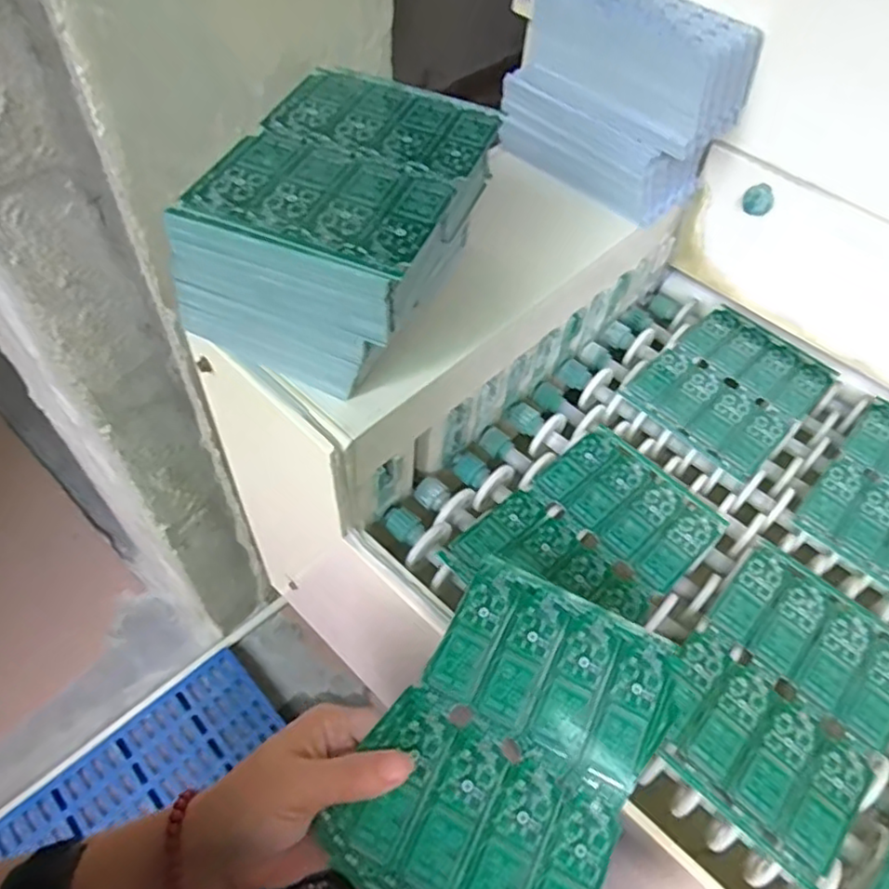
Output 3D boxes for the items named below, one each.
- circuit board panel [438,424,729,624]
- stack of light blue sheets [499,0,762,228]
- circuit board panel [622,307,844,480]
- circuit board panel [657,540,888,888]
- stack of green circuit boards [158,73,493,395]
[{"bbox_3d":[0.103,0.065,0.459,0.176,0.006,0.120,-34,63,-27],"label":"circuit board panel"},{"bbox_3d":[0.143,-0.280,0.528,0.097,0.133,0.165,-34,63,-27],"label":"stack of light blue sheets"},{"bbox_3d":[0.249,-0.053,0.563,0.170,0.008,0.120,-37,65,-28],"label":"circuit board panel"},{"bbox_3d":[0.212,0.152,0.405,0.120,0.007,0.174,39,60,21],"label":"circuit board panel"},{"bbox_3d":[-0.056,-0.131,0.402,0.138,0.099,0.184,19,53,9],"label":"stack of green circuit boards"}]

